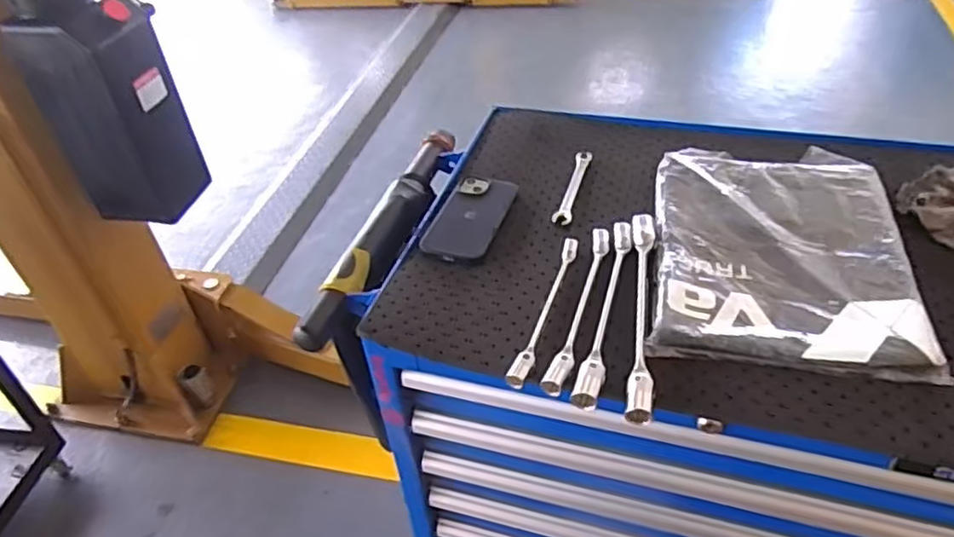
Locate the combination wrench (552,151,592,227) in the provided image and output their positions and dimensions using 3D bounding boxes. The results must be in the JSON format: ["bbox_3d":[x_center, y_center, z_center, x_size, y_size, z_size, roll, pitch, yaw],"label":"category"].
[{"bbox_3d":[0.118,-0.101,0.820,0.021,0.006,0.150,9,43,15],"label":"combination wrench"}]

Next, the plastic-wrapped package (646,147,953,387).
[{"bbox_3d":[0.306,-0.028,0.696,0.234,0.022,0.324,5,42,11],"label":"plastic-wrapped package"}]

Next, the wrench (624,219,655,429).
[{"bbox_3d":[0.158,0.034,0.650,0.022,0.018,0.263,5,42,11],"label":"wrench"}]

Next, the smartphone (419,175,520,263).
[{"bbox_3d":[-0.006,-0.062,0.788,0.073,0.014,0.147,10,44,18],"label":"smartphone"}]

